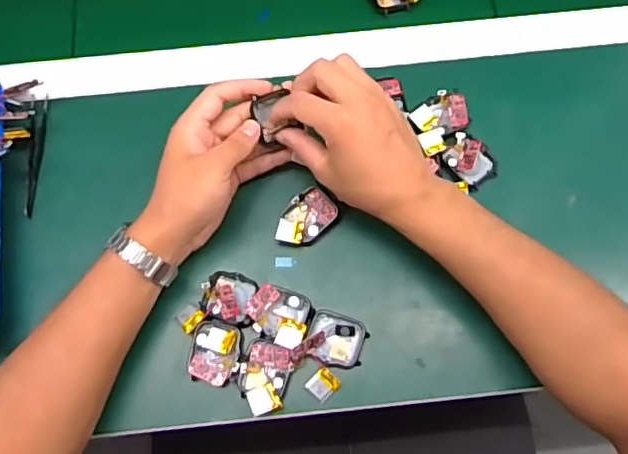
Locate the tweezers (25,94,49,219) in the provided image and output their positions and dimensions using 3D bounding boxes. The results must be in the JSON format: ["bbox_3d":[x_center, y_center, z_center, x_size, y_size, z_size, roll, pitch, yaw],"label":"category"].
[{"bbox_3d":[-0.249,-0.065,0.494,0.010,0.014,0.114,0,72,1],"label":"tweezers"}]

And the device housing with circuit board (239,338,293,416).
[{"bbox_3d":[-0.038,0.114,0.426,0.036,0.012,0.054,11,73,5],"label":"device housing with circuit board"}]

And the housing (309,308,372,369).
[{"bbox_3d":[0.019,0.089,0.442,0.044,0.013,0.043,16,73,6],"label":"housing"}]

